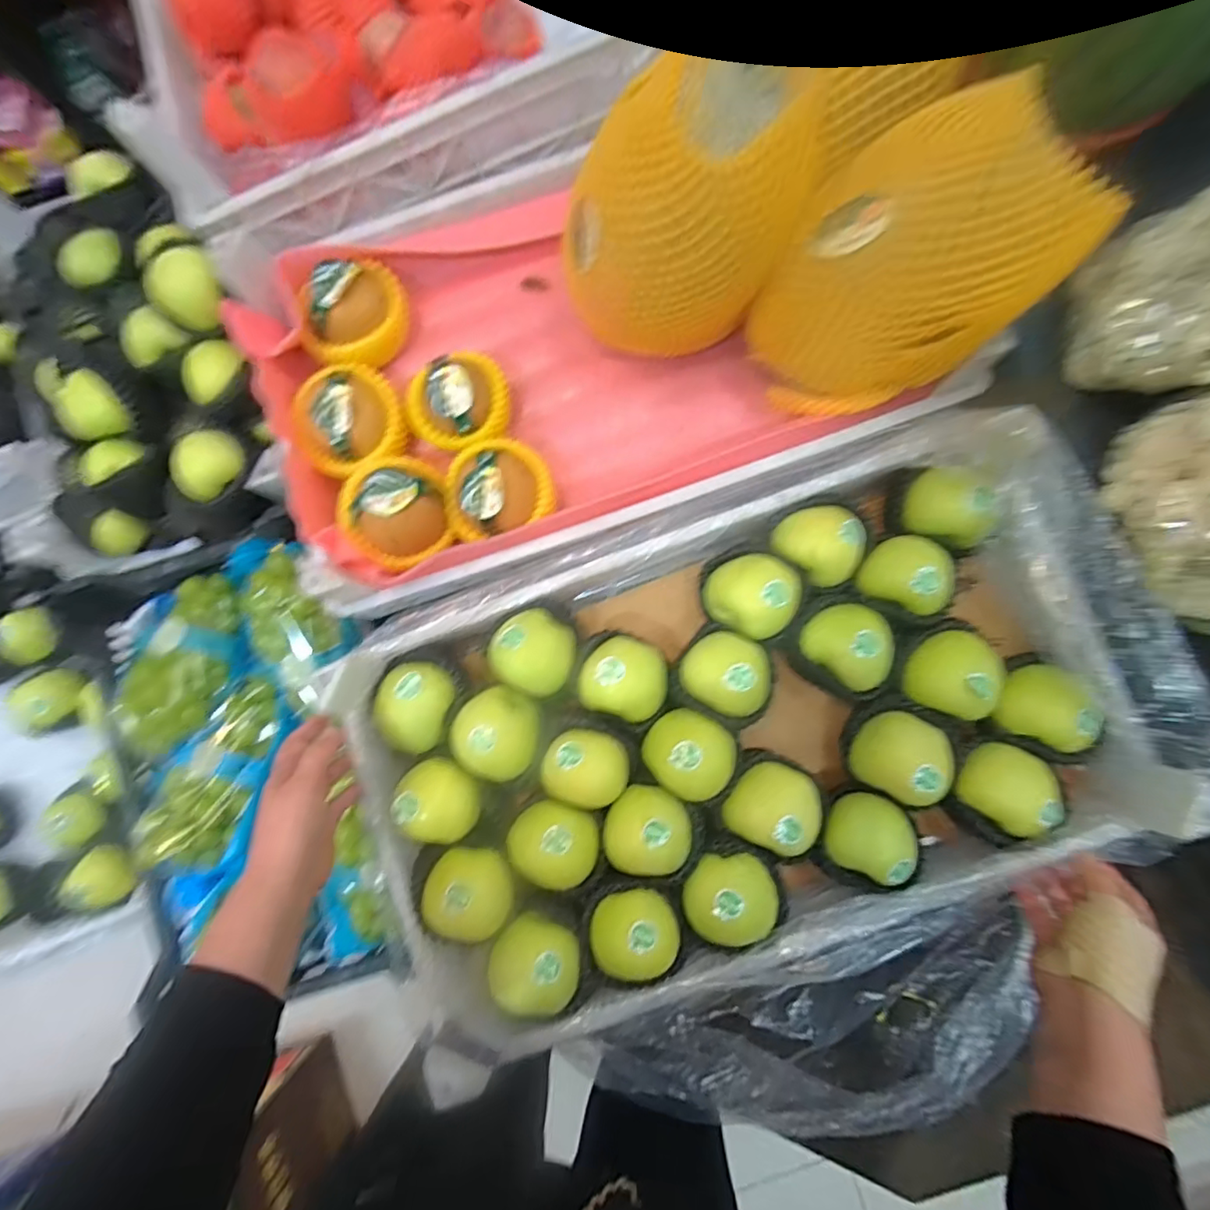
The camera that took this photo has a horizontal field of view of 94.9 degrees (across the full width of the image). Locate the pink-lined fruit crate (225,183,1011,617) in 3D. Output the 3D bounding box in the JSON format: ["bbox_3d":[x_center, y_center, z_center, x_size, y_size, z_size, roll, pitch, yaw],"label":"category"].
[{"bbox_3d":[-0.021,-0.270,0.575,0.640,0.123,0.393,-19,85,4],"label":"pink-lined fruit crate"}]

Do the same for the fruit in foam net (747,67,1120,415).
[{"bbox_3d":[0.248,-0.279,0.468,0.215,0.186,0.174,-28,85,3],"label":"fruit in foam net"}]

